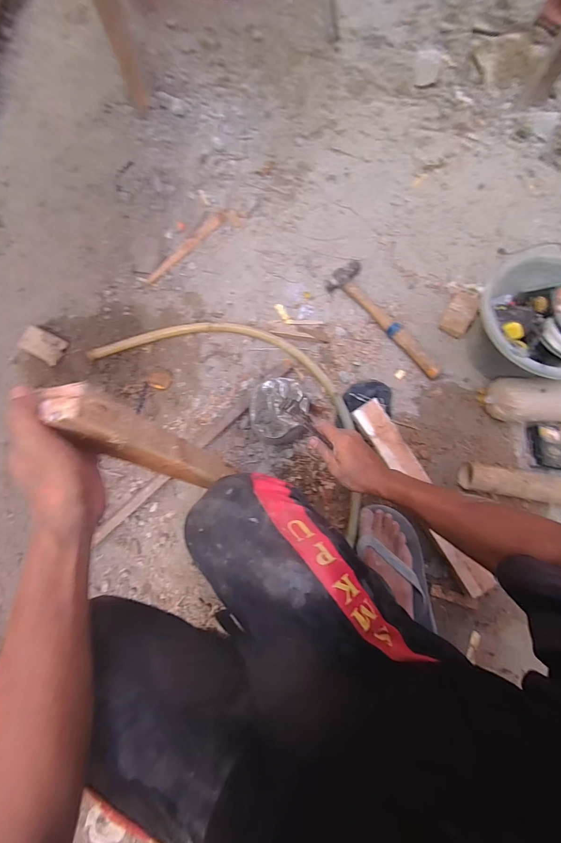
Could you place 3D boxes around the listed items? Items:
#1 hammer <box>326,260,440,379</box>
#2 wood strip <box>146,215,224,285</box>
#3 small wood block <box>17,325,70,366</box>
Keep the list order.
[{"bbox_3d":[0.249,-0.240,0.780,0.088,0.030,0.335,-40,81,-10],"label":"hammer"},{"bbox_3d":[-0.234,-0.424,0.833,0.033,0.005,0.252,40,79,8],"label":"wood strip"},{"bbox_3d":[-0.535,-0.174,0.757,0.102,0.022,0.063,28,77,5],"label":"small wood block"}]

